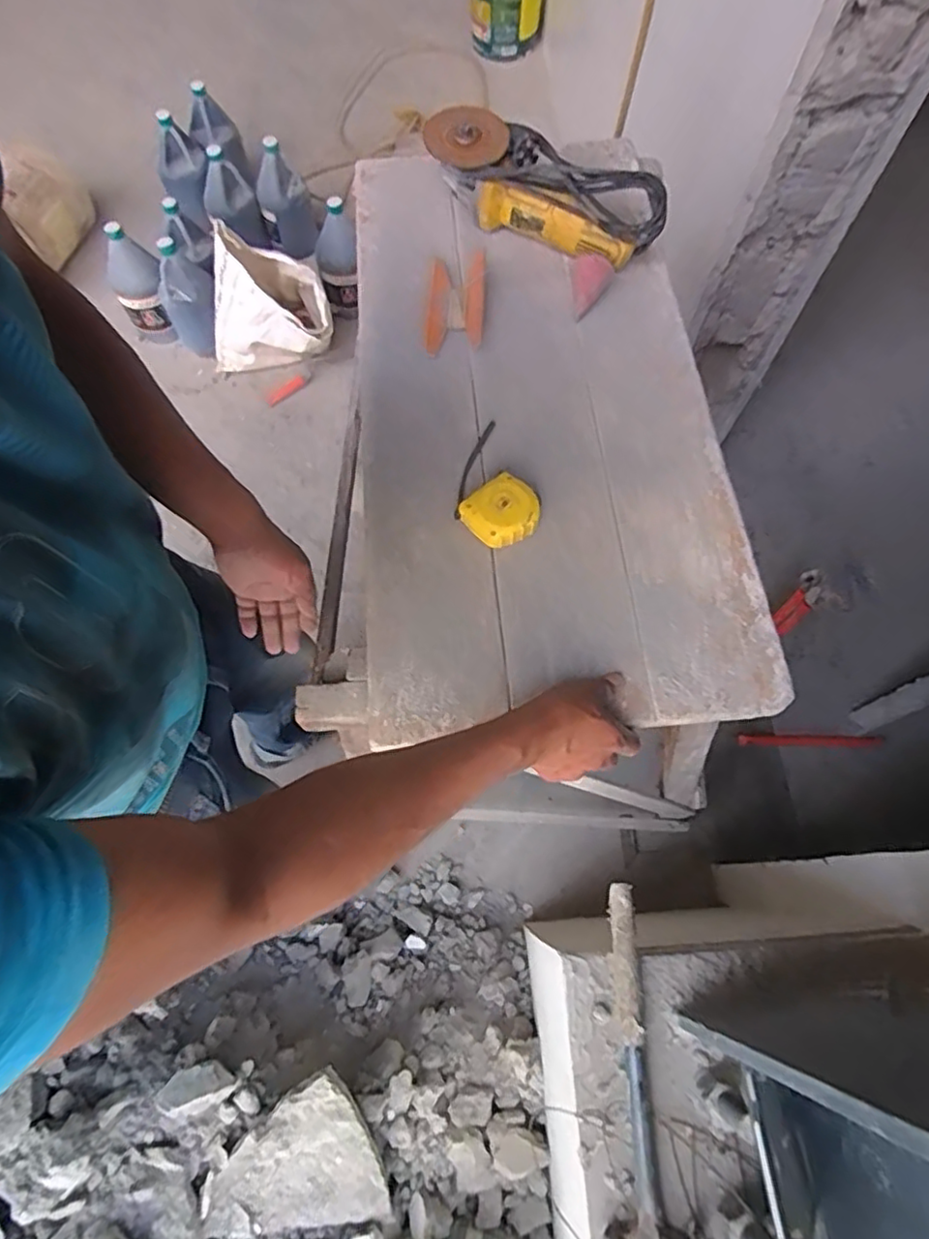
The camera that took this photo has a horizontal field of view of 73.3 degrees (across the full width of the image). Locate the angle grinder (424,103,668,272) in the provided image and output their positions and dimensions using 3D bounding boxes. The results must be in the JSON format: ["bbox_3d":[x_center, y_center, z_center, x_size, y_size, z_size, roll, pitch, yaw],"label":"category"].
[{"bbox_3d":[0.092,-0.512,0.750,0.296,0.081,0.072,29,70,10],"label":"angle grinder"}]

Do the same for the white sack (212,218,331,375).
[{"bbox_3d":[-0.528,-0.802,1.643,0.325,0.340,0.271,-17,69,-9],"label":"white sack"}]

